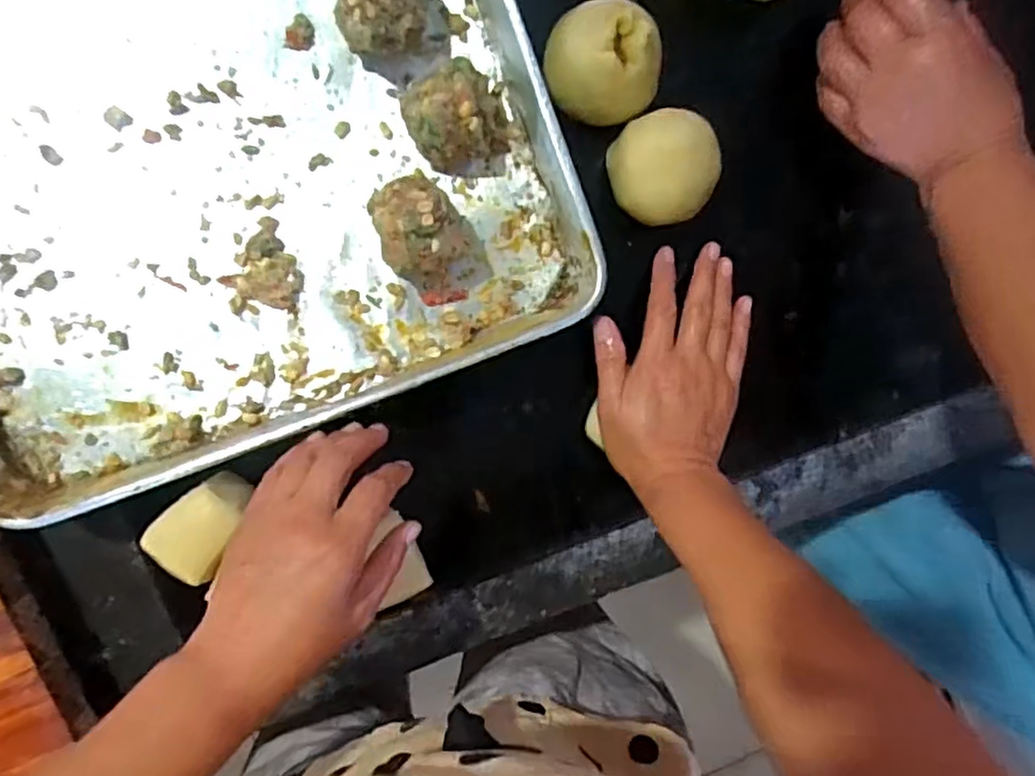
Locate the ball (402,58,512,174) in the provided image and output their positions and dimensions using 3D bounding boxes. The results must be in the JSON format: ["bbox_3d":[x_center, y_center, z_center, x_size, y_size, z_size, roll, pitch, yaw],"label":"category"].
[{"bbox_3d":[-0.035,-0.169,0.438,0.067,0.056,0.056,-36,95,-6],"label":"ball"}]

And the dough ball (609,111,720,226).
[{"bbox_3d":[0.097,-0.145,0.461,0.069,0.053,0.068,0,91,-9],"label":"dough ball"}]

